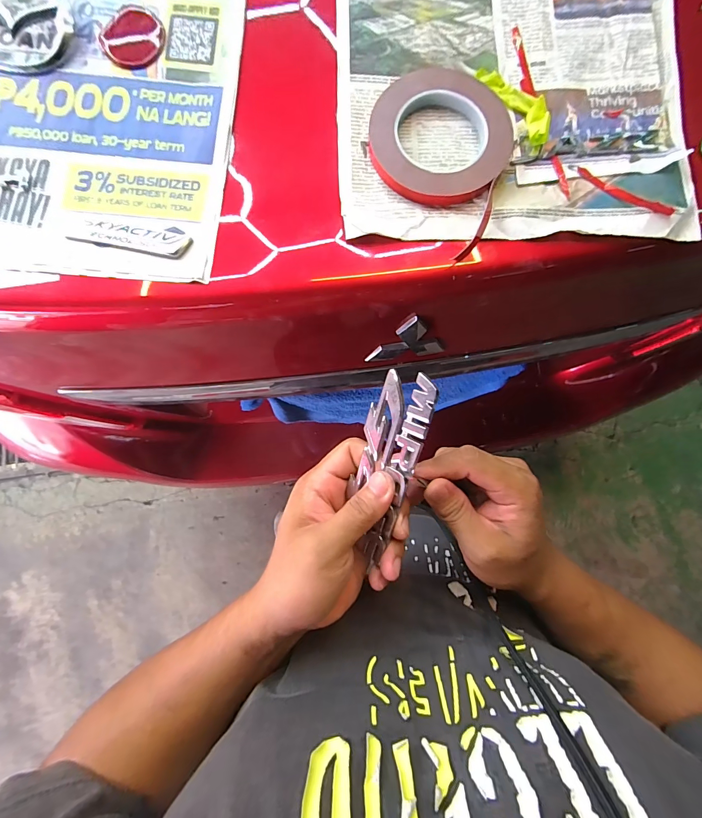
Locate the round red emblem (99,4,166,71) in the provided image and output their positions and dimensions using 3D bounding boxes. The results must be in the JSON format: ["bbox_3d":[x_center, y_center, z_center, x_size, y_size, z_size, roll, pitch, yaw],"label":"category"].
[{"bbox_3d":[-0.201,-0.344,0.338,0.058,0.009,0.058,33,80,6],"label":"round red emblem"}]

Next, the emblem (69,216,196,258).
[{"bbox_3d":[-0.193,-0.150,0.315,0.105,0.005,0.023,12,79,2],"label":"emblem"}]

